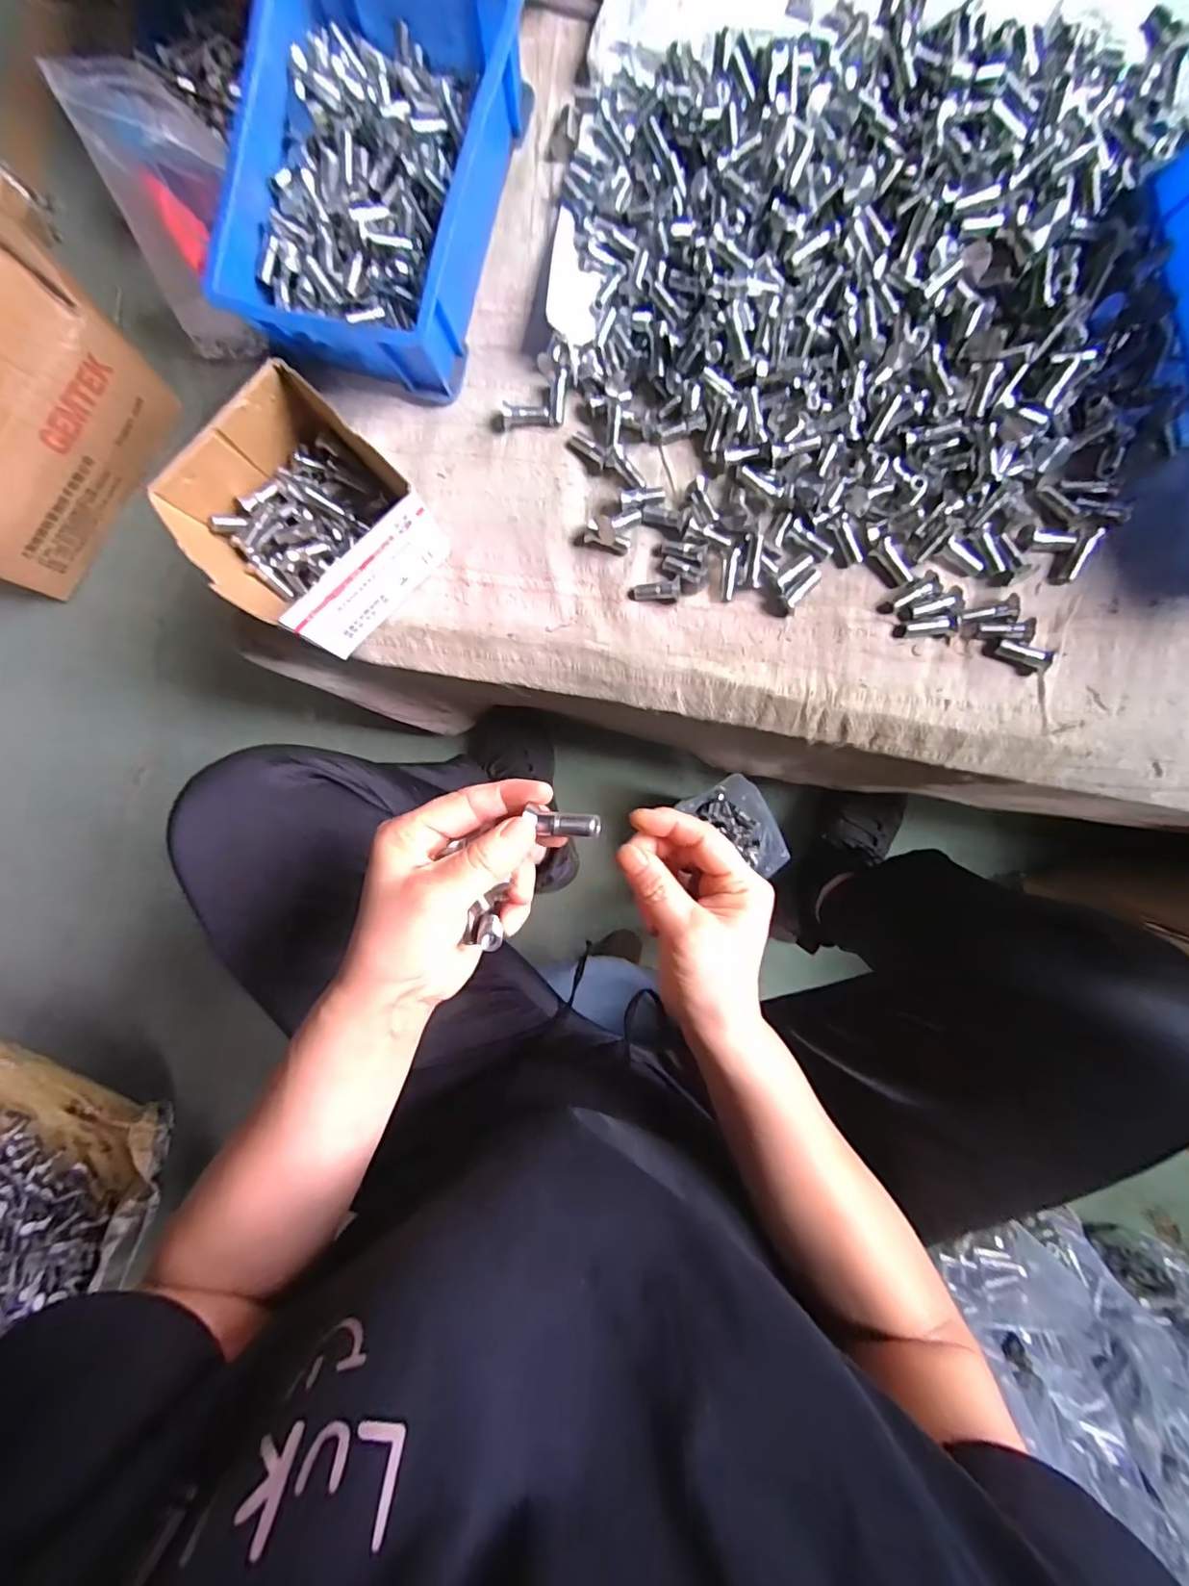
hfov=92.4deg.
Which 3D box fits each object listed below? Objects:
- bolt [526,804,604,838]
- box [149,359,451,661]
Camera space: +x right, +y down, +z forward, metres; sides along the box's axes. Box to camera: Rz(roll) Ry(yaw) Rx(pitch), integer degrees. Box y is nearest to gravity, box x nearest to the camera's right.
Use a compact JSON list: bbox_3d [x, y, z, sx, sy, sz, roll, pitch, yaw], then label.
[{"bbox_3d":[-0.013,0.014,0.263,0.034,0.009,0.012,7,90,21],"label":"bolt"},{"bbox_3d":[-0.215,-0.200,0.426,0.138,0.077,0.145,-45,85,3],"label":"box"}]

